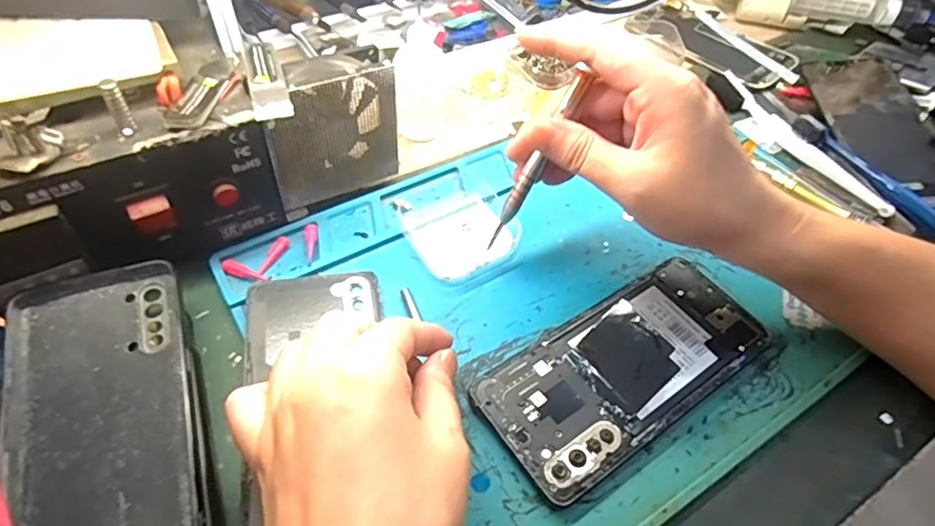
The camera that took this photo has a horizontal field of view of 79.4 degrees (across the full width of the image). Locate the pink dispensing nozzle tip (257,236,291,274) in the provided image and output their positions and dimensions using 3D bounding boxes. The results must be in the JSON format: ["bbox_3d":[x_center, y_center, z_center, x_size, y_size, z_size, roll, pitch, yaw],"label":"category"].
[{"bbox_3d":[-0.114,-0.004,0.331,0.007,0.005,0.028,20,54,11],"label":"pink dispensing nozzle tip"}]

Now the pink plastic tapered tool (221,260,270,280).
[{"bbox_3d":[-0.126,0.004,0.320,0.028,0.004,0.008,15,53,7],"label":"pink plastic tapered tool"}]

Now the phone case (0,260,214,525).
[{"bbox_3d":[-0.155,0.069,0.244,0.075,0.010,0.159,-21,58,-15],"label":"phone case"}]

